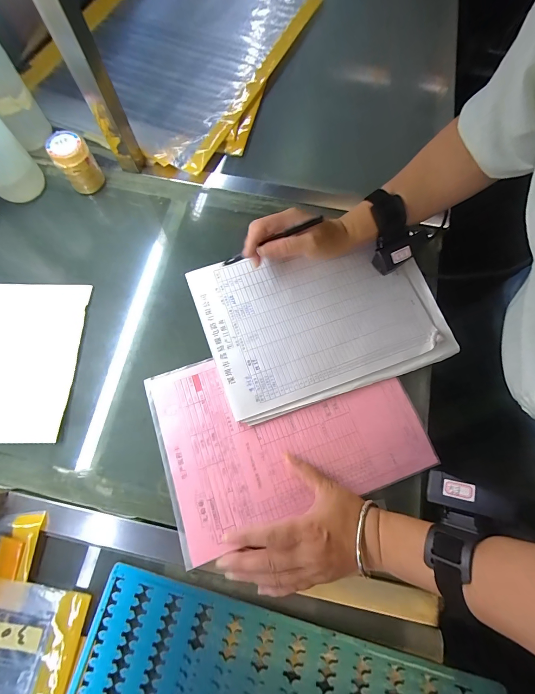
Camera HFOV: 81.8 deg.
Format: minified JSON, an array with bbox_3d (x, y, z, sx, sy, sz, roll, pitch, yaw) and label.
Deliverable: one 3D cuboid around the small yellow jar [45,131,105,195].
[{"bbox_3d":[-0.280,-0.268,0.457,0.051,0.077,0.046,-24,74,-8],"label":"small yellow jar"}]

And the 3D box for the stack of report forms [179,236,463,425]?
[{"bbox_3d":[0.071,-0.044,0.412,0.302,0.008,0.212,-17,73,-6],"label":"stack of report forms"}]

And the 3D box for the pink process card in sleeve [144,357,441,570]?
[{"bbox_3d":[0.024,0.090,0.376,0.302,0.008,0.206,-18,73,-7],"label":"pink process card in sleeve"}]

